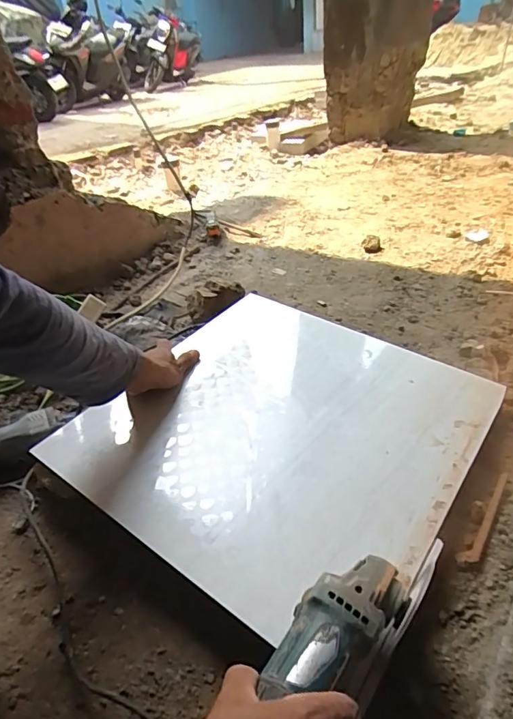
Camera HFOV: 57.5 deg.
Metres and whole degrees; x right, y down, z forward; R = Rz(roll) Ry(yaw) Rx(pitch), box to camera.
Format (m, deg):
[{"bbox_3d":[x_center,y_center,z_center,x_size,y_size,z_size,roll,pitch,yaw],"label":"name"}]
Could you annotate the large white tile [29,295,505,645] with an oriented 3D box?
[{"bbox_3d":[0.038,0.086,0.681,0.475,0.011,0.510,24,44,29],"label":"large white tile"}]

